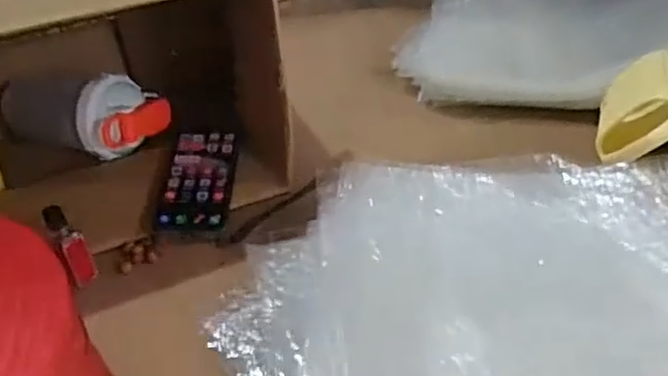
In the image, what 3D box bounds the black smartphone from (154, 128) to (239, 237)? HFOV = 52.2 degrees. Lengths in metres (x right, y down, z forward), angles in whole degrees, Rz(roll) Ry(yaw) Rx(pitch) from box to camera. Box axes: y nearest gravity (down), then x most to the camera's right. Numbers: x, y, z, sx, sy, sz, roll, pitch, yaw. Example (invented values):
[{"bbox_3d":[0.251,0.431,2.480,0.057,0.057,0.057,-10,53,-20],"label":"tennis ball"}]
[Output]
[{"bbox_3d":[-0.140,-0.010,0.715,0.070,0.007,0.140,3,48,-2],"label":"black smartphone"}]

